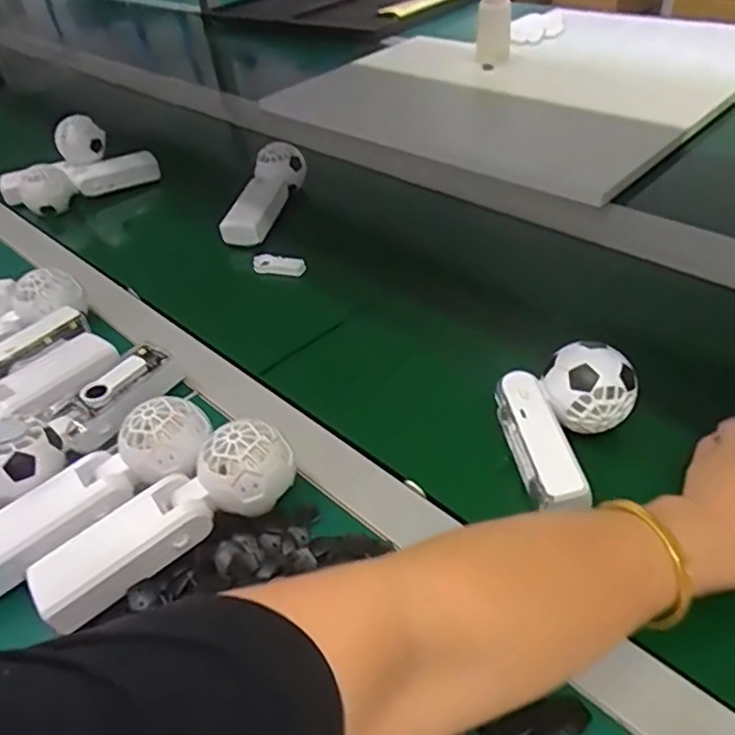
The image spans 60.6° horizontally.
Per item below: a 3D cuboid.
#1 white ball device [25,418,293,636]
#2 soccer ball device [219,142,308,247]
[{"bbox_3d":[-0.125,0.095,0.394,0.168,0.045,0.048,-34,41,-12],"label":"white ball device"},{"bbox_3d":[-0.125,-0.197,0.741,0.052,0.053,0.158,8,57,20],"label":"soccer ball device"}]

